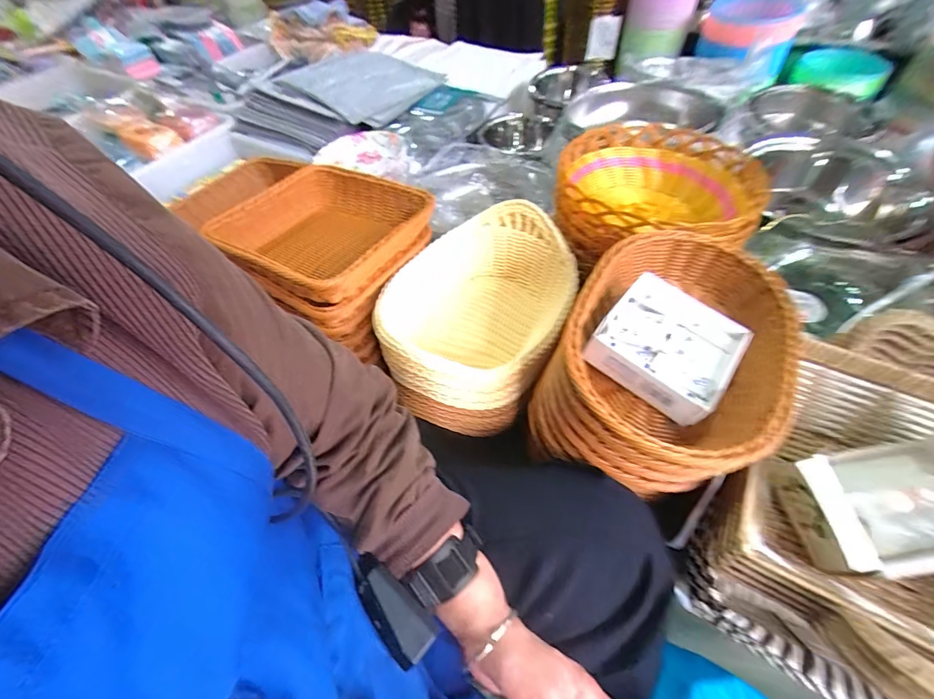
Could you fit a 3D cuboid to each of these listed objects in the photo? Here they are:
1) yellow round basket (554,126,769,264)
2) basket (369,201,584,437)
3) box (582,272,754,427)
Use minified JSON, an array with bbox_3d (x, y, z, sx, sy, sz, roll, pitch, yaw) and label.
[{"bbox_3d":[0.281,-0.237,0.594,0.274,0.097,0.298,-2,53,3],"label":"yellow round basket"},{"bbox_3d":[0.017,-0.060,0.545,0.229,0.121,0.316,22,58,19],"label":"basket"},{"bbox_3d":[0.200,-0.006,0.392,0.121,0.038,0.122,34,62,26],"label":"box"}]

